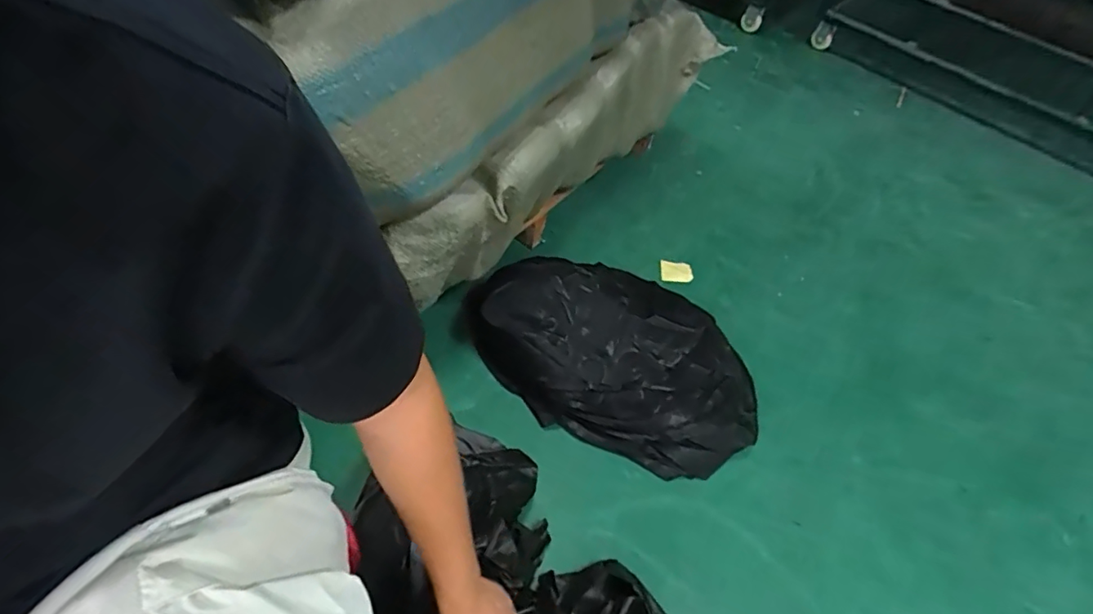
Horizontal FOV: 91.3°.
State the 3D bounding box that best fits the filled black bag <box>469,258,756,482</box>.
[{"bbox_3d":[0.120,0.073,1.005,0.532,0.137,0.340,21,54,10],"label":"filled black bag"}]

